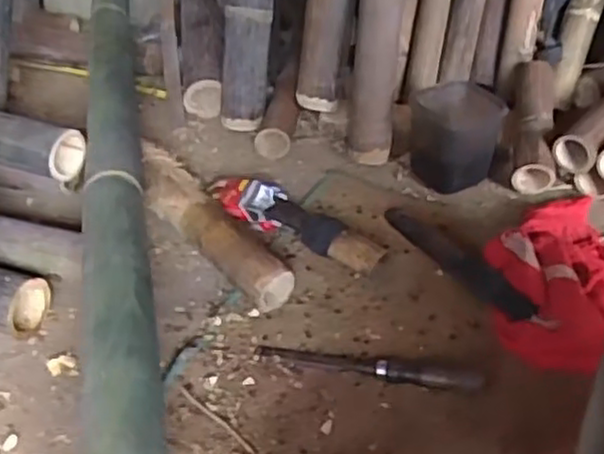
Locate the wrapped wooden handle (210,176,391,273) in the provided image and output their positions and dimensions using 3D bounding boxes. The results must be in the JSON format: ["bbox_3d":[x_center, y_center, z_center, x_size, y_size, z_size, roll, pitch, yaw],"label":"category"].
[{"bbox_3d":[-0.007,-0.012,0.949,0.270,0.041,0.086,25,42,27],"label":"wrapped wooden handle"}]

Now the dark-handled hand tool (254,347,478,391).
[{"bbox_3d":[0.070,0.142,0.759,0.232,0.026,0.029,10,37,9],"label":"dark-handled hand tool"}]

